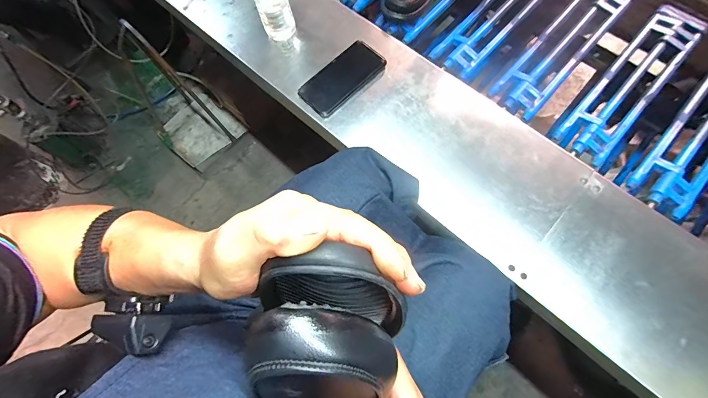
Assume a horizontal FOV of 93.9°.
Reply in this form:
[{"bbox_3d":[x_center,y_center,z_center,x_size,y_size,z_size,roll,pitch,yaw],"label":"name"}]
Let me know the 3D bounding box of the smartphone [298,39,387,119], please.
[{"bbox_3d":[-0.023,-0.223,0.608,0.158,0.016,0.082,-44,73,-6],"label":"smartphone"}]

